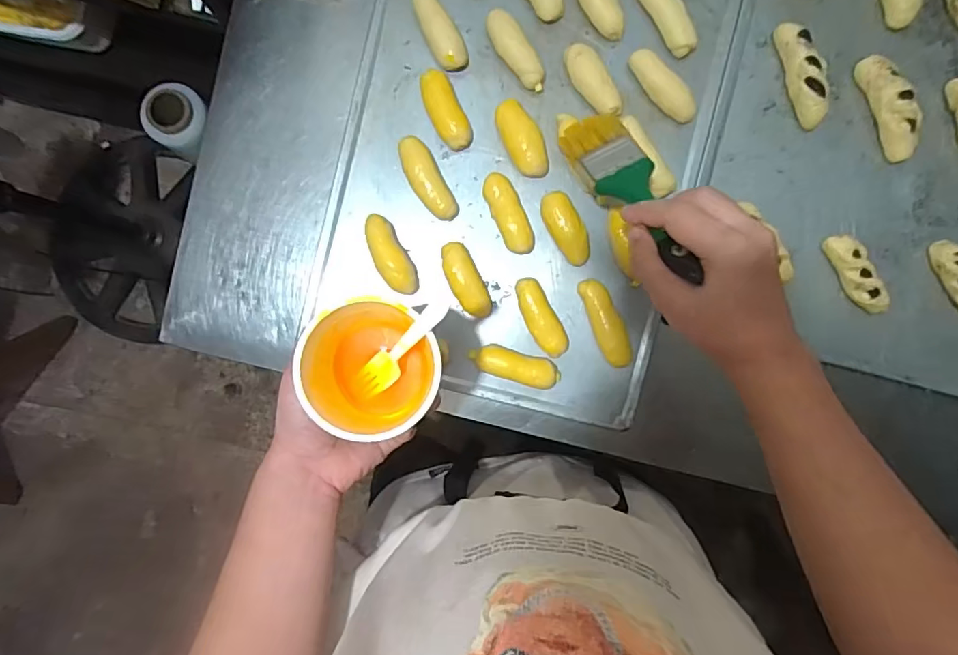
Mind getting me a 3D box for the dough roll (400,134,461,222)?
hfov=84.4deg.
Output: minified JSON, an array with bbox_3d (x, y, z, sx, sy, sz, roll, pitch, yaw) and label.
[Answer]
[{"bbox_3d":[-0.048,-0.137,0.492,0.028,0.020,0.081,-29,93,2],"label":"dough roll"}]

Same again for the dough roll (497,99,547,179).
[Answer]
[{"bbox_3d":[0.041,-0.172,0.486,0.032,0.021,0.071,-29,93,2],"label":"dough roll"}]

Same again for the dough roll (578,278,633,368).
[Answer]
[{"bbox_3d":[0.120,-0.004,0.497,0.029,0.019,0.087,-23,93,2],"label":"dough roll"}]

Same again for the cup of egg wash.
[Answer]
[{"bbox_3d":[-0.075,0.031,0.373,0.092,0.083,0.085,0,94,1],"label":"cup of egg wash"}]

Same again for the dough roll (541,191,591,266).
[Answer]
[{"bbox_3d":[0.082,-0.091,0.488,0.030,0.024,0.070,-27,93,2],"label":"dough roll"}]

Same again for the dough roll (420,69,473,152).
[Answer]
[{"bbox_3d":[-0.030,-0.199,0.489,0.030,0.018,0.072,-27,93,2],"label":"dough roll"}]

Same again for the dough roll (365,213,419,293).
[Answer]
[{"bbox_3d":[-0.083,-0.067,0.497,0.029,0.020,0.077,-30,93,2],"label":"dough roll"}]

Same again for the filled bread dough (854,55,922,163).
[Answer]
[{"bbox_3d":[0.380,-0.204,0.486,0.029,0.022,0.097,-21,93,2],"label":"filled bread dough"}]

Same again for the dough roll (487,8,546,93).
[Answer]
[{"bbox_3d":[0.035,-0.254,0.487,0.027,0.016,0.079,-34,93,3],"label":"dough roll"}]

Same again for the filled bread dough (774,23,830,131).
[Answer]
[{"bbox_3d":[0.298,-0.233,0.485,0.027,0.023,0.095,-20,93,2],"label":"filled bread dough"}]

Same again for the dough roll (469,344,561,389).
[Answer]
[{"bbox_3d":[0.035,0.036,0.498,0.086,0.023,0.028,18,94,-1],"label":"dough roll"}]

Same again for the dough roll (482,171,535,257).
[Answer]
[{"bbox_3d":[0.028,-0.106,0.493,0.029,0.018,0.078,-25,93,2],"label":"dough roll"}]

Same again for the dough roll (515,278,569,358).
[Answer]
[{"bbox_3d":[0.059,-0.009,0.496,0.028,0.021,0.079,-29,93,2],"label":"dough roll"}]

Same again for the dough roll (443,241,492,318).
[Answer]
[{"bbox_3d":[-0.012,-0.044,0.498,0.028,0.018,0.074,-27,93,2],"label":"dough roll"}]

